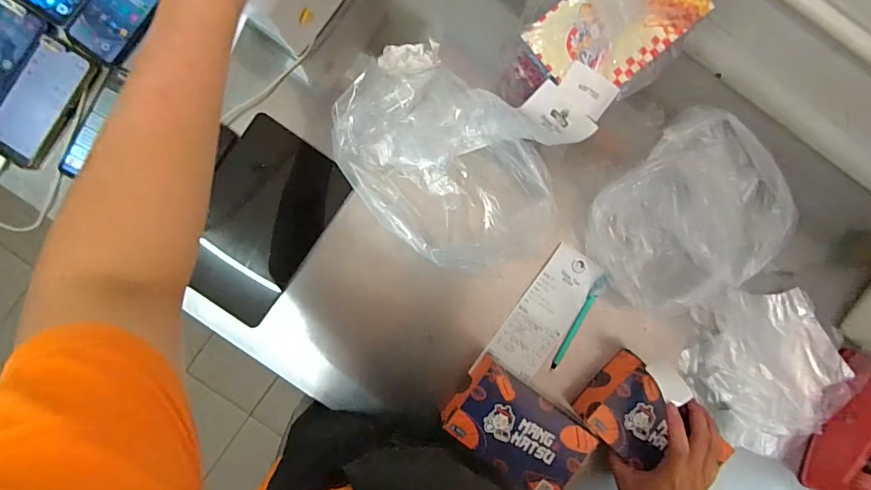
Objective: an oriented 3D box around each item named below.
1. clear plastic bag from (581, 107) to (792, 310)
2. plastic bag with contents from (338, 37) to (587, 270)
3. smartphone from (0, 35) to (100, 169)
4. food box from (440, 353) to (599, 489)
[{"bbox_3d":[0.339,-0.032,0.625,0.252,0.067,0.216,-44,93,0],"label":"clear plastic bag"},{"bbox_3d":[0.018,-0.108,0.618,0.304,0.082,0.231,36,91,-2],"label":"plastic bag with contents"},{"bbox_3d":[-0.523,-0.186,0.623,0.080,0.015,0.168,32,91,-2],"label":"smartphone"},{"bbox_3d":[0.109,0.245,0.636,0.178,0.067,0.113,36,91,-2],"label":"food box"}]

